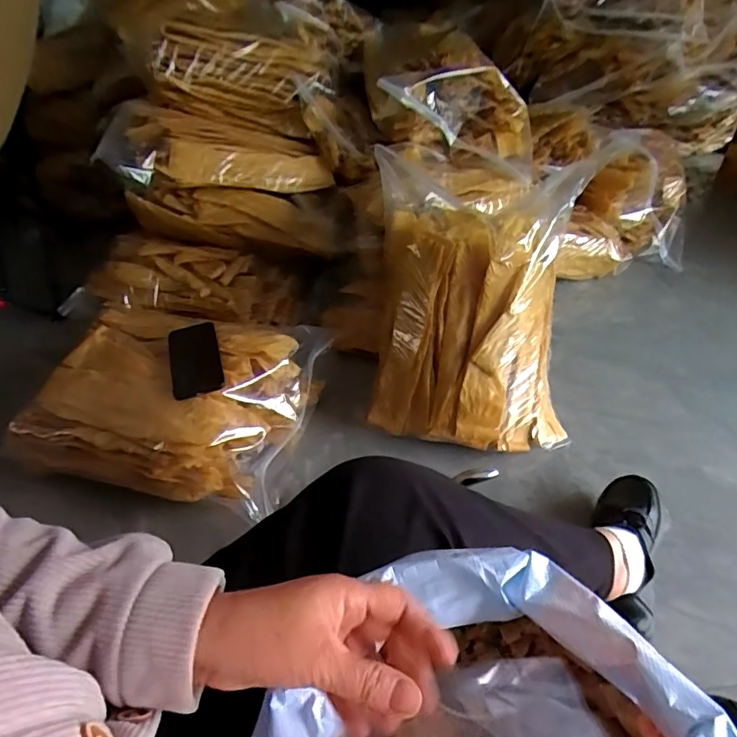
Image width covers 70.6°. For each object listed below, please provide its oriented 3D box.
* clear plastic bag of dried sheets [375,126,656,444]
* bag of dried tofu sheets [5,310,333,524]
[{"bbox_3d":[0.183,-0.129,0.939,0.344,0.307,0.444,3,45,6],"label":"clear plastic bag of dried sheets"},{"bbox_3d":[-0.327,0.037,0.898,0.435,0.146,0.315,10,46,13],"label":"bag of dried tofu sheets"}]

